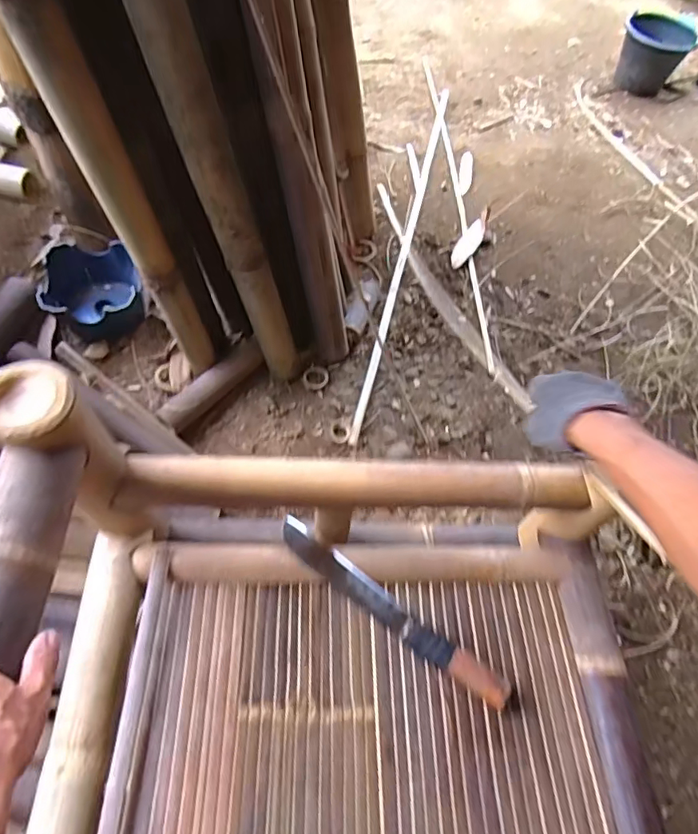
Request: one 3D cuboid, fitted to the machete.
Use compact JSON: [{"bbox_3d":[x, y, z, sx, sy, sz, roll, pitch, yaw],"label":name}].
[{"bbox_3d":[0.049,0.249,0.687,0.349,0.023,0.041,35,62,15],"label":"machete"}]

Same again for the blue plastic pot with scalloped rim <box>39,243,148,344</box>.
[{"bbox_3d":[-0.592,-0.288,1.226,0.205,0.141,0.218,2,59,-4],"label":"blue plastic pot with scalloped rim"}]

